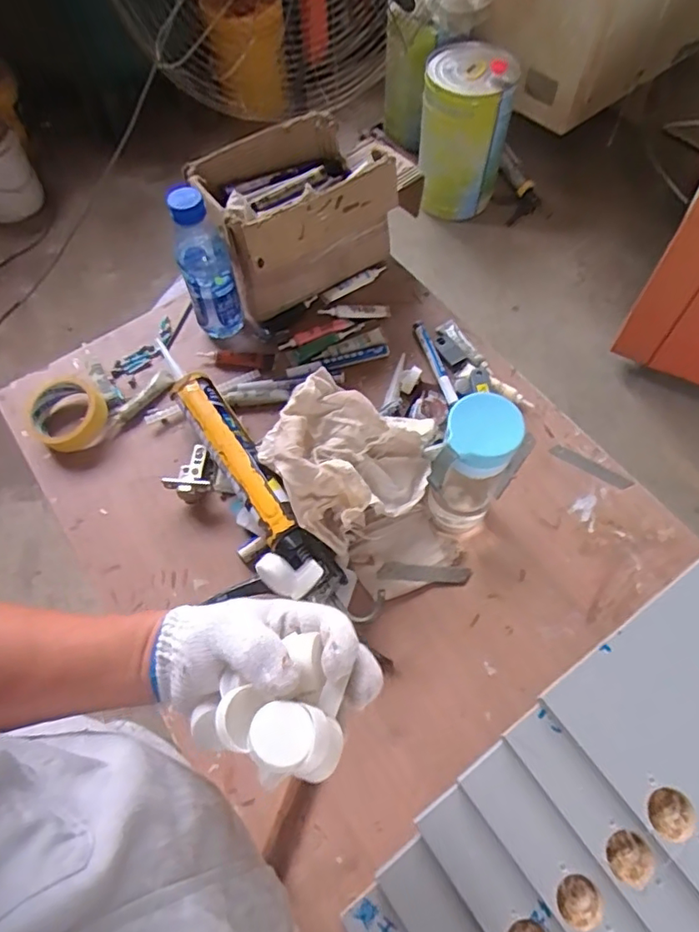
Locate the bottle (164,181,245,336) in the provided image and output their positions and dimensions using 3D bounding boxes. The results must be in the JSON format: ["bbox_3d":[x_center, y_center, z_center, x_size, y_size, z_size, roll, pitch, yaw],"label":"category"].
[{"bbox_3d":[-0.182,-0.251,0.719,0.060,0.192,0.064,-22,64,-10],"label":"bottle"}]

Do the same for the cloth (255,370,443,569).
[{"bbox_3d":[-0.003,-0.019,0.641,0.191,0.127,0.178,-36,67,-16],"label":"cloth"}]

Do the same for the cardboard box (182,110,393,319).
[{"bbox_3d":[-0.070,-0.349,0.785,0.249,0.167,0.213,-20,64,-9],"label":"cardboard box"}]

